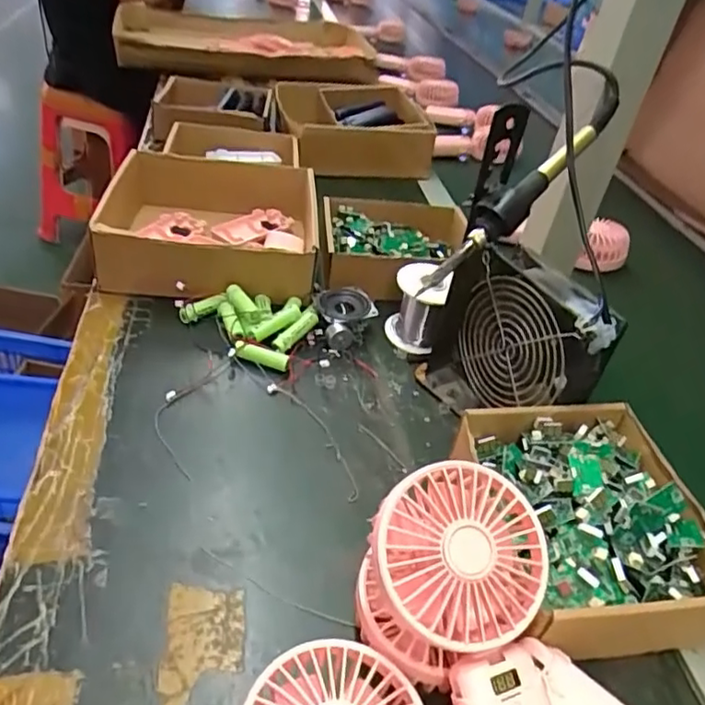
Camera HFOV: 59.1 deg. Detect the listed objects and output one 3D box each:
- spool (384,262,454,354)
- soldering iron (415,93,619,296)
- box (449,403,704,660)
[{"bbox_3d":[0.061,-0.044,0.588,0.049,0.078,0.049,5,38,-4],"label":"spool"},{"bbox_3d":[0.125,-0.117,0.450,0.213,0.026,0.025,-44,56,-11],"label":"soldering iron"},{"bbox_3d":[0.155,0.110,0.419,0.152,0.056,0.167,-1,38,-10],"label":"box"}]

